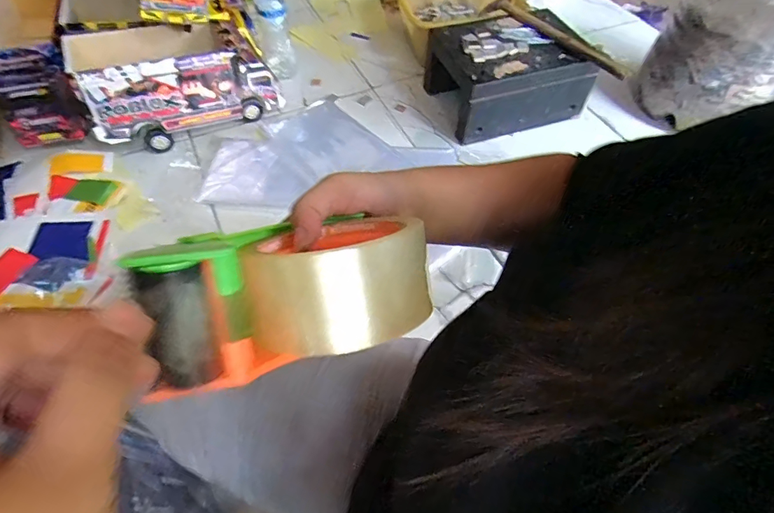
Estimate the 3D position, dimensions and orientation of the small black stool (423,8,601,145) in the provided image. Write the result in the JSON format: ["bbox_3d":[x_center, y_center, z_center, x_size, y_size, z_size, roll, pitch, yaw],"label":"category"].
[{"bbox_3d":[0.248,-0.381,0.917,0.281,0.142,0.209,-18,57,-13],"label":"small black stool"}]

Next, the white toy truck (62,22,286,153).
[{"bbox_3d":[-0.379,-0.323,0.828,0.321,0.170,0.142,-18,57,-14],"label":"white toy truck"}]

